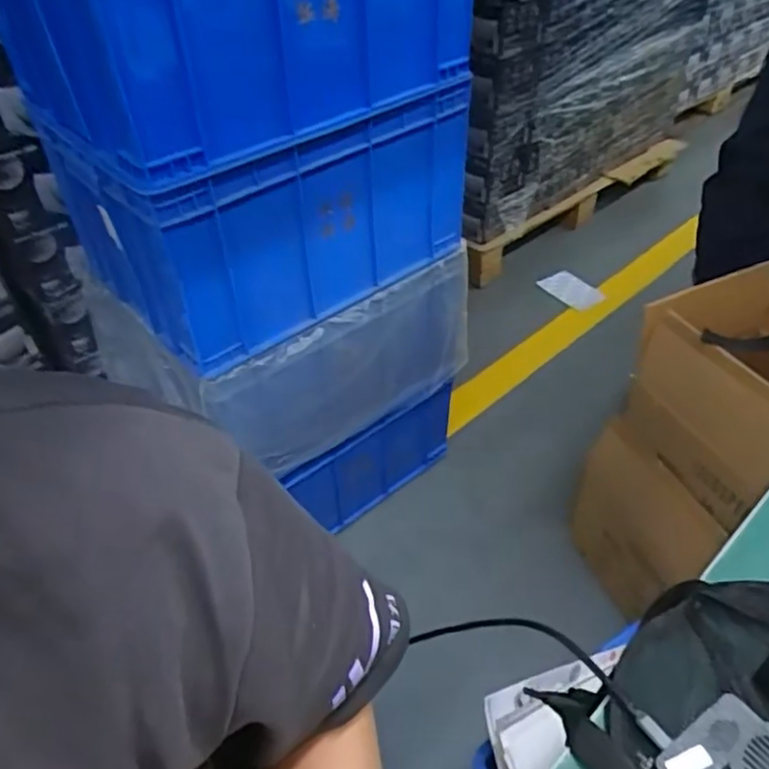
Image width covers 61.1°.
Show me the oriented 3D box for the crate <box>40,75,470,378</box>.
[{"bbox_3d":[-0.181,-0.314,1.039,0.522,0.264,0.385,-30,50,-27],"label":"crate"}]

